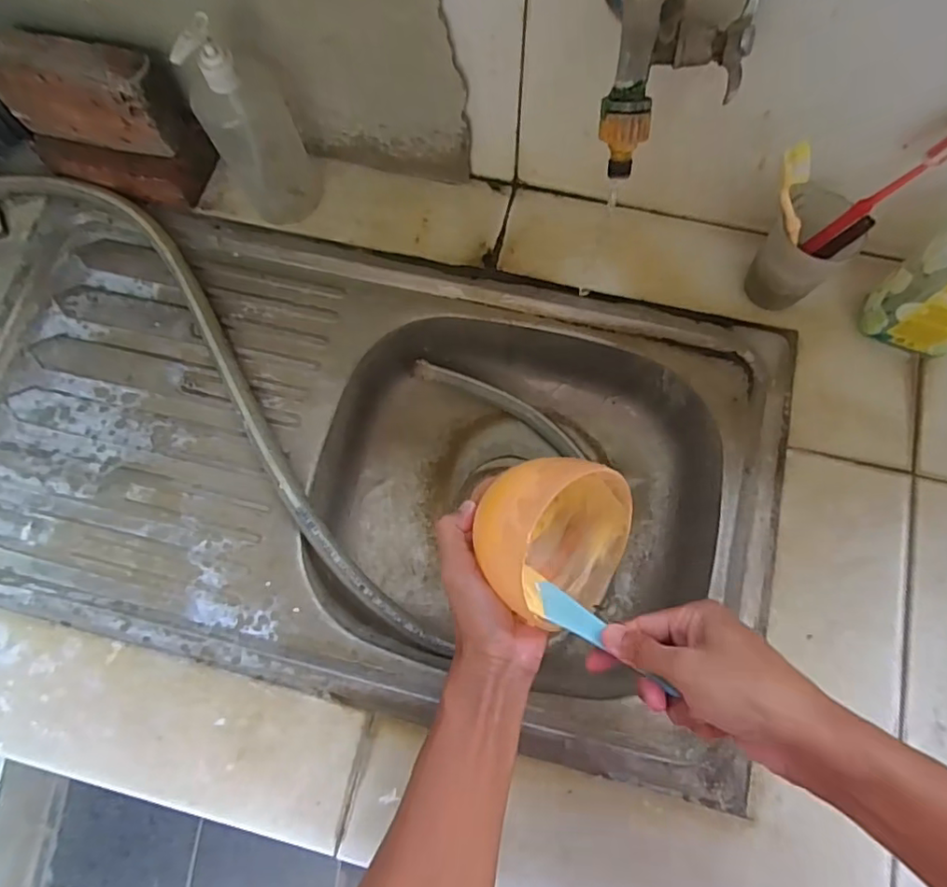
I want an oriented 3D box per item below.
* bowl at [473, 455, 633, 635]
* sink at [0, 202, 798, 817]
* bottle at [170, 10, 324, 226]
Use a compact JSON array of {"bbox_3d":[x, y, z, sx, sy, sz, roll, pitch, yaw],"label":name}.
[{"bbox_3d":[0.056,0.070,0.393,0.089,0.125,0.117,18,89,12],"label":"bowl"},{"bbox_3d":[-0.103,0.023,0.575,0.729,0.128,0.397,12,77,5],"label":"sink"},{"bbox_3d":[-0.193,-0.276,0.509,0.078,0.185,0.067,-24,75,-5],"label":"bottle"}]

